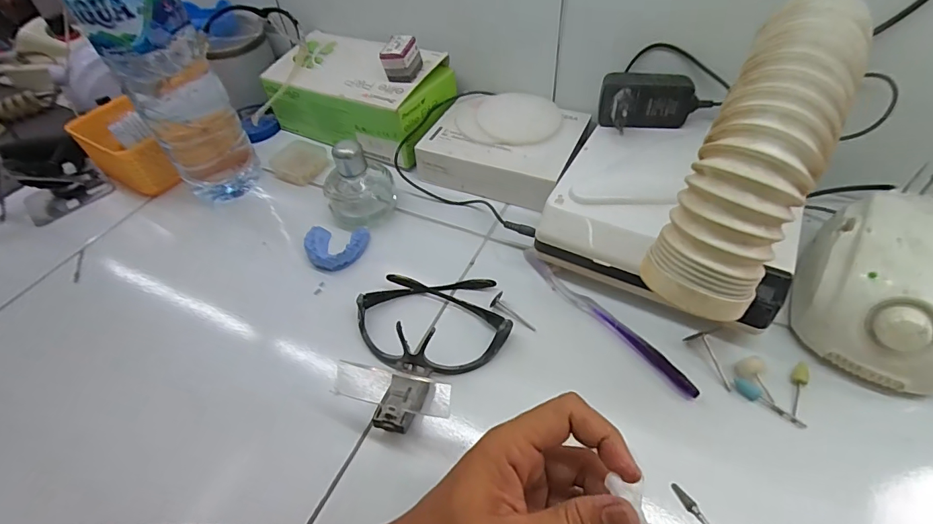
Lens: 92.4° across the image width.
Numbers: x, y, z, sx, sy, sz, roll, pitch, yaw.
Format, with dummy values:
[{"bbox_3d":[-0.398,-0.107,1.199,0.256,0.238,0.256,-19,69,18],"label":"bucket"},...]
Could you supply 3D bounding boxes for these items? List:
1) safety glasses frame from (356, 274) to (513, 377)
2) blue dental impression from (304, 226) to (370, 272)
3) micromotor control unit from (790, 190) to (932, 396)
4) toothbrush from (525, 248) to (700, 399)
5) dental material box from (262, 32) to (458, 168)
[{"bbox_3d":[-0.030,0.046,0.380,0.132,0.034,0.093,0,49,5],"label":"safety glasses frame"},{"bbox_3d":[-0.135,-0.018,0.455,0.062,0.016,0.055,2,49,7],"label":"blue dental impression"},{"bbox_3d":[0.320,0.021,0.338,0.100,0.079,0.132,21,54,22],"label":"micromotor control unit"},{"bbox_3d":[0.113,0.044,0.380,0.012,0.012,0.184,-31,53,-21],"label":"toothbrush"},{"bbox_3d":[-0.136,-0.214,0.575,0.235,0.086,0.117,22,54,23],"label":"dental material box"}]

